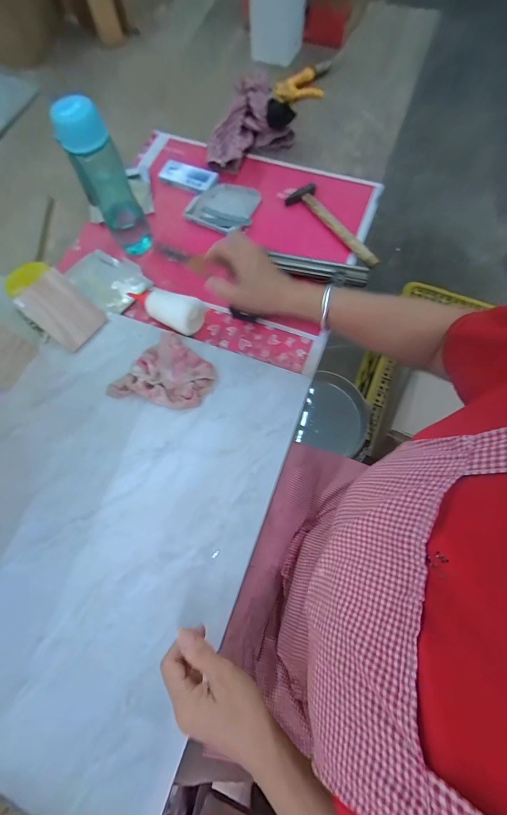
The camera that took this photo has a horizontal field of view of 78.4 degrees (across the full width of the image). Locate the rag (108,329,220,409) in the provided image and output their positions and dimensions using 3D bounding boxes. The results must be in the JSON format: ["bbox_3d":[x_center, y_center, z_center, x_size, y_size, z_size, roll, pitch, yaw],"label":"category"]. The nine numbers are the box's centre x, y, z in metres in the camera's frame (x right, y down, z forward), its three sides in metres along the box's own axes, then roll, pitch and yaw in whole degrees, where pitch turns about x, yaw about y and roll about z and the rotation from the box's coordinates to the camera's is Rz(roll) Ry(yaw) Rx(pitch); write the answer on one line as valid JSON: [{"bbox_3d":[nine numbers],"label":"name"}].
[{"bbox_3d":[-0.145,-0.047,0.511,0.134,0.025,0.137,35,75,11],"label":"rag"}]

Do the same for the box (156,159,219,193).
[{"bbox_3d":[-0.142,-0.515,0.690,0.119,0.014,0.060,21,73,7],"label":"box"}]

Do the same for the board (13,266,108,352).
[{"bbox_3d":[-0.322,-0.165,0.530,0.087,0.005,0.111,-52,123,-13],"label":"board"}]

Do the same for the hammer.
[{"bbox_3d":[0.160,-0.363,0.625,0.064,0.025,0.240,-30,74,-9],"label":"hammer"}]

